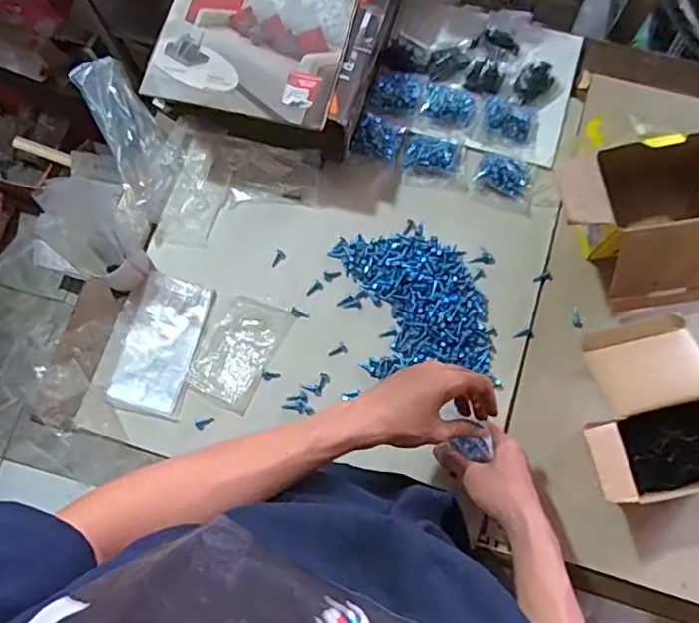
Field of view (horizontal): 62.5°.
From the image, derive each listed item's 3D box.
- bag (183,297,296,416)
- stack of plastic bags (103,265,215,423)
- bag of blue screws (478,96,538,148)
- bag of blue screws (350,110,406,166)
[{"bbox_3d":[-0.128,0.044,0.675,0.080,0.011,0.127,26,79,8],"label":"bag"},{"bbox_3d":[-0.221,0.038,0.678,0.083,0.011,0.160,16,78,6],"label":"stack of plastic bags"},{"bbox_3d":[0.201,-0.240,0.722,0.069,0.021,0.053,10,77,4],"label":"bag of blue screws"},{"bbox_3d":[0.037,-0.216,0.720,0.059,0.017,0.055,18,78,6],"label":"bag of blue screws"}]

